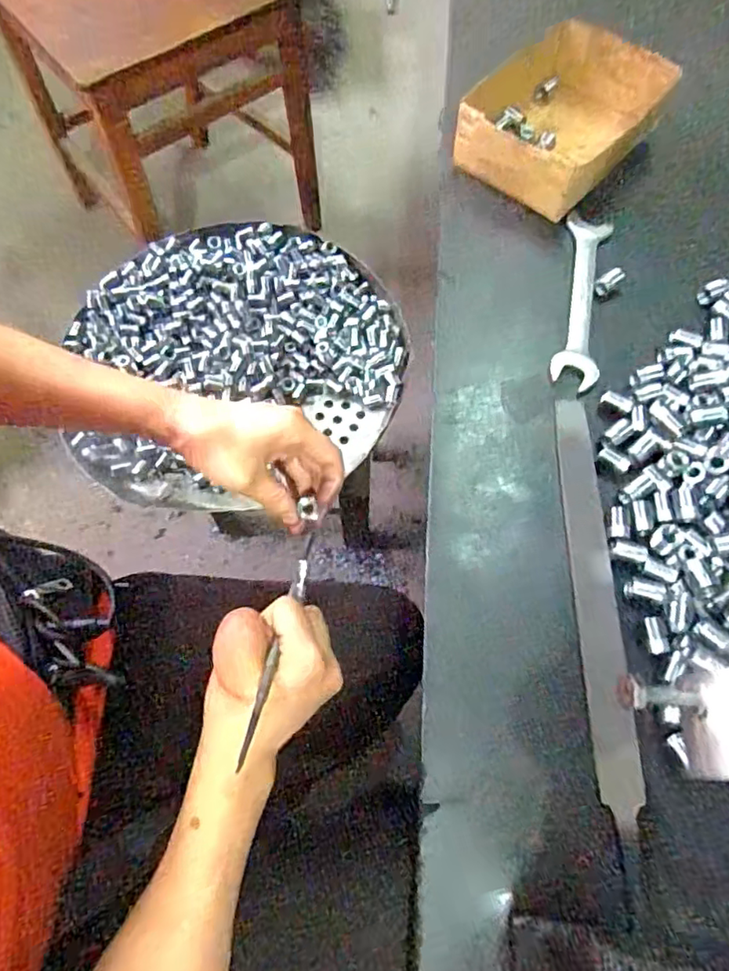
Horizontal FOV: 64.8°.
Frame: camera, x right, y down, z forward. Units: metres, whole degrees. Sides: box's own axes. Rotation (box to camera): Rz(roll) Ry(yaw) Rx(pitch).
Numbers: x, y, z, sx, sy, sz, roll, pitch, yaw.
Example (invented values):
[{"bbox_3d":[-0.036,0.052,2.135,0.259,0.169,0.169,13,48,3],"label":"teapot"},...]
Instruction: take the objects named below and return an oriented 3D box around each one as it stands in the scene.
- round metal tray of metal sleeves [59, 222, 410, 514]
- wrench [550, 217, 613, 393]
[{"bbox_3d":[-0.138,-0.149,0.650,0.358,0.040,0.354,1,66,-2],"label":"round metal tray of metal sleeves"},{"bbox_3d":[0.168,-0.145,0.440,0.033,0.007,0.163,13,66,4],"label":"wrench"}]

